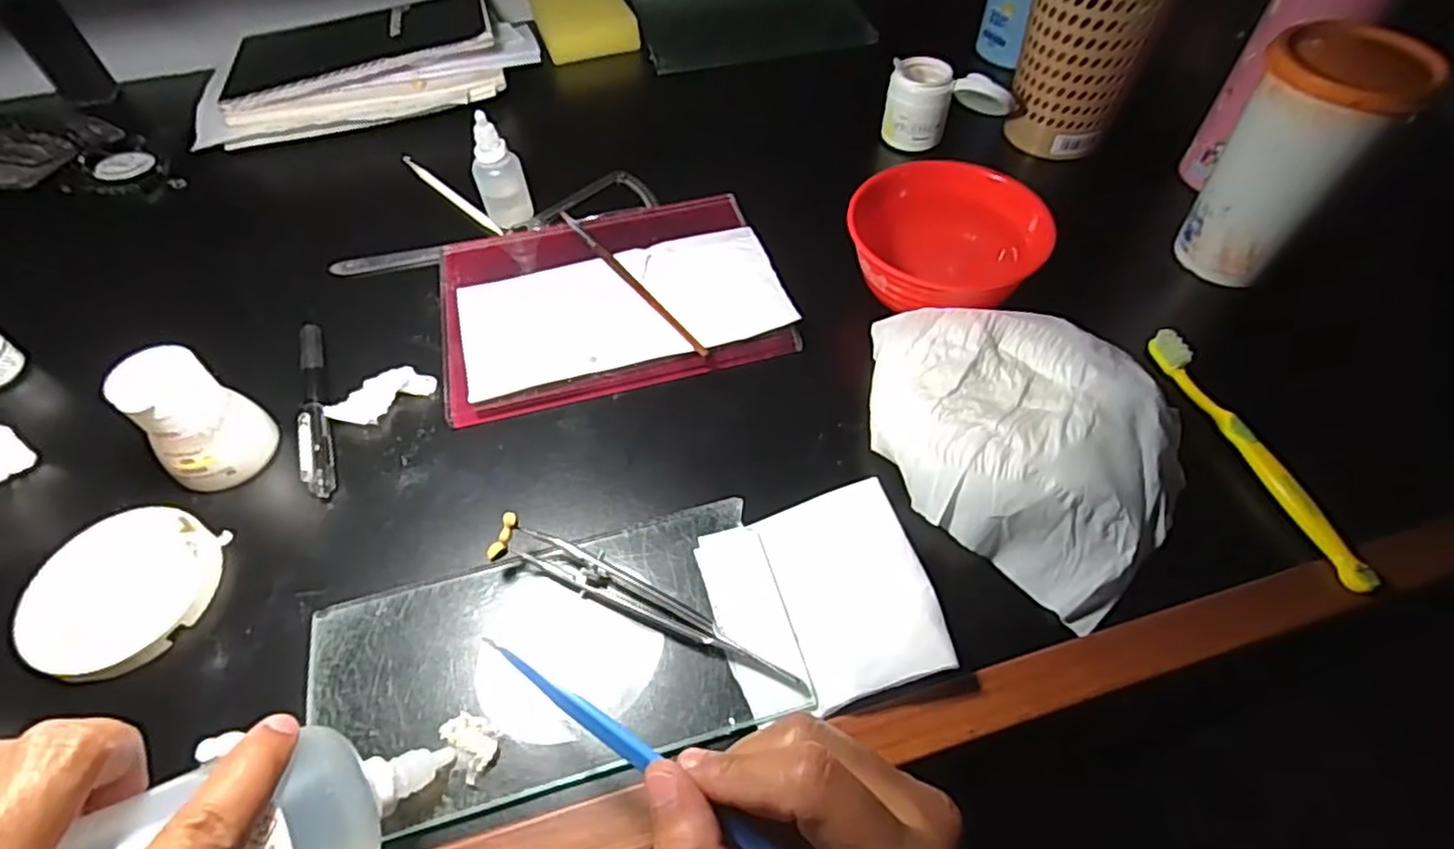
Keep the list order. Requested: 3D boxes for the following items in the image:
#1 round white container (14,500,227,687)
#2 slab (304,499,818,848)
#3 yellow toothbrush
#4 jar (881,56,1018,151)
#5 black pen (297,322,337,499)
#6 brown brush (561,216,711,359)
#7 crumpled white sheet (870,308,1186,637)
[{"bbox_3d":[-0.277,0.075,0.321,0.075,0.016,0.076,0,55,0],"label":"round white container"},{"bbox_3d":[-0.072,0.100,0.299,0.197,0.012,0.103,-14,56,-9],"label":"slab"},{"bbox_3d":[0.261,0.013,0.352,0.009,0.021,0.155,-11,56,-7],"label":"yellow toothbrush"},{"bbox_3d":[0.158,-0.231,0.509,0.085,0.050,0.043,12,56,8],"label":"jar"},{"bbox_3d":[-0.226,-0.013,0.382,0.012,0.014,0.124,-18,57,-12],"label":"black pen"},{"bbox_3d":[-0.061,-0.090,0.425,0.008,0.004,0.160,-31,60,-20],"label":"brown brush"},{"bbox_3d":[0.136,-0.001,0.344,0.125,0.039,0.167,-39,64,-24],"label":"crumpled white sheet"}]

